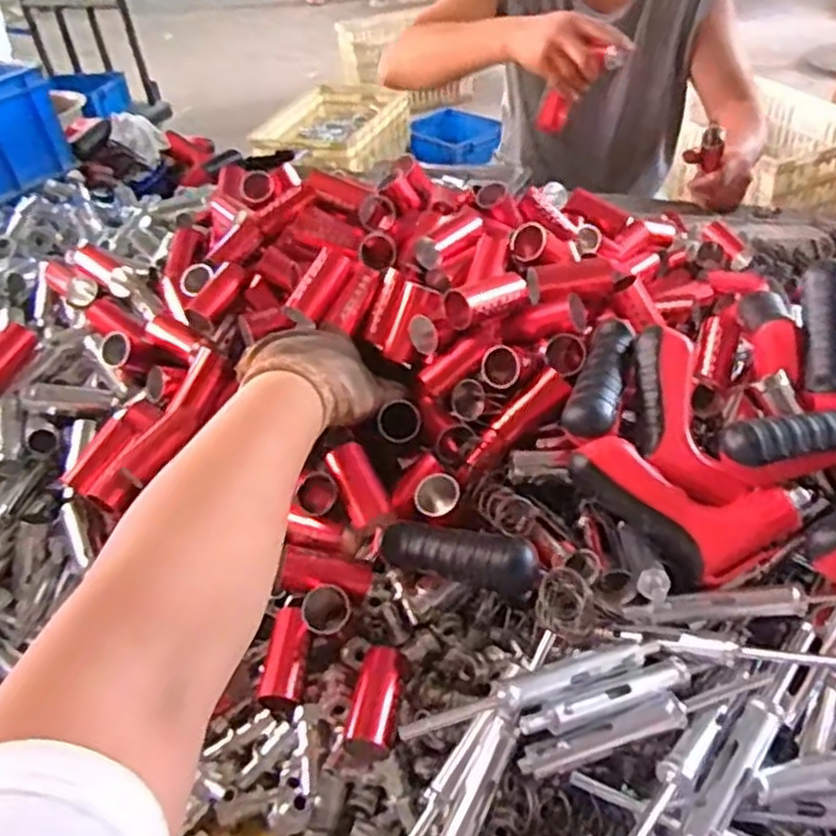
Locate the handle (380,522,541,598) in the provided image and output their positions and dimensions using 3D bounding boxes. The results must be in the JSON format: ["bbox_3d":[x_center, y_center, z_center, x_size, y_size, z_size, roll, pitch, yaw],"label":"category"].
[{"bbox_3d":[0.023,0.087,0.476,0.103,0.035,0.026,11,43,20],"label":"handle"}]

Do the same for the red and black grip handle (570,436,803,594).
[{"bbox_3d":[0.158,0.059,0.472,0.137,0.044,0.064,24,47,13],"label":"red and black grip handle"}]

